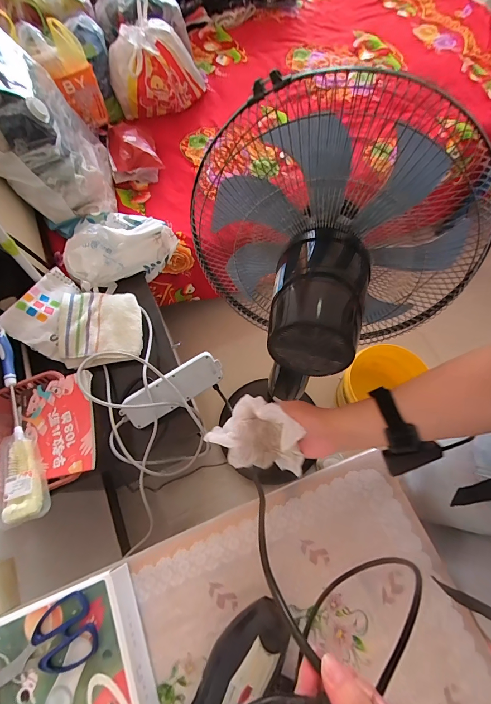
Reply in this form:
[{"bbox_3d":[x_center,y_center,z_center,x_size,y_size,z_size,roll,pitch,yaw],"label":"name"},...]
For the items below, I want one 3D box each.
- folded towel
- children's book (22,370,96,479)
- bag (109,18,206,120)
[{"bbox_3d":[-0.346,-0.061,0.796,0.178,0.048,0.177,-5,69,-2],"label":"folded towel"},{"bbox_3d":[-0.376,0.148,0.661,0.168,0.015,0.188,-15,72,13],"label":"children's book"},{"bbox_3d":[-0.310,-0.977,1.141,0.311,0.236,0.180,-17,63,-6],"label":"bag"}]

